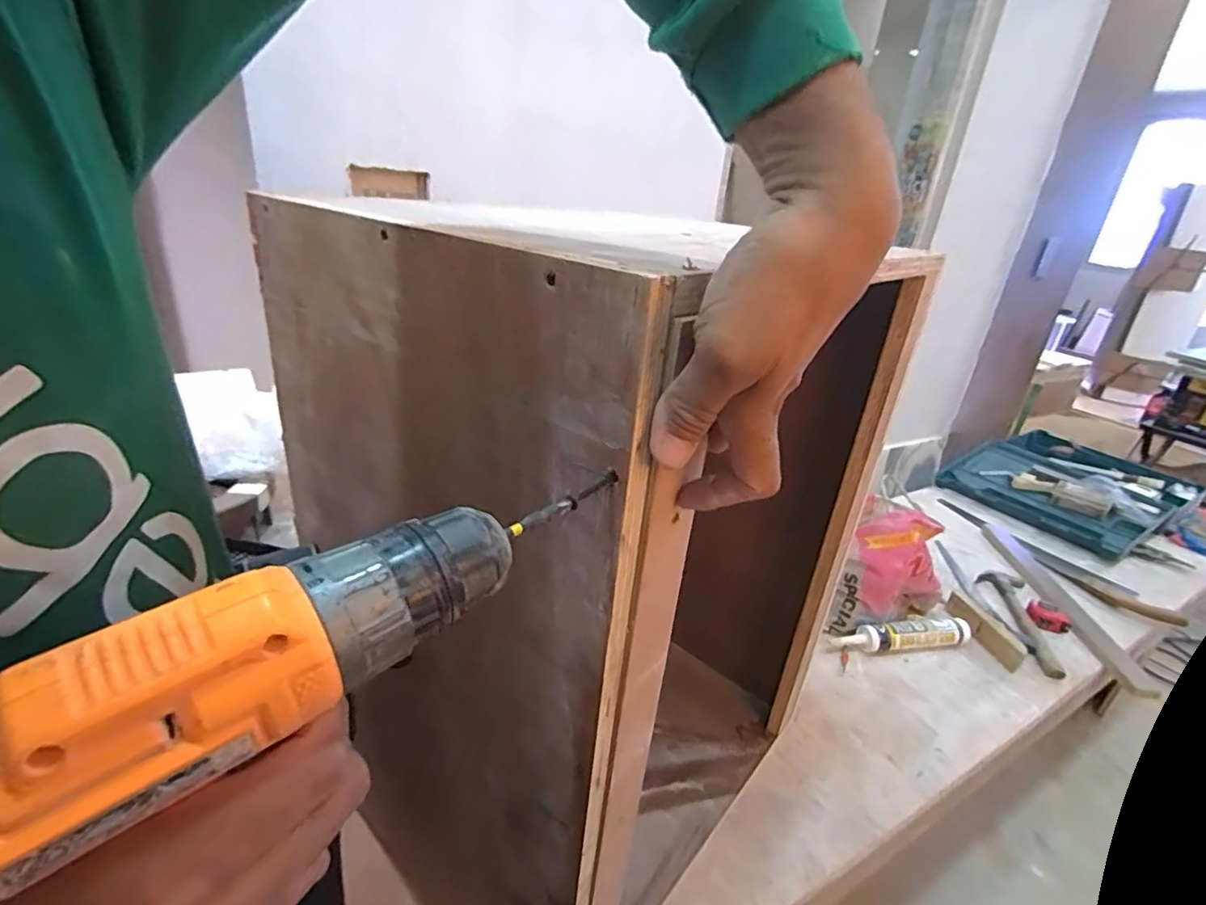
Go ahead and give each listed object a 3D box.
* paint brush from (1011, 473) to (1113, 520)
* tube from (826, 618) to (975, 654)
[{"bbox_3d":[1.216,0.110,1.526,0.077,0.015,0.218,-49,43,-11],"label":"paint brush"},{"bbox_3d":[0.554,0.338,1.053,0.256,0.043,0.052,1,24,-10],"label":"tube"}]

